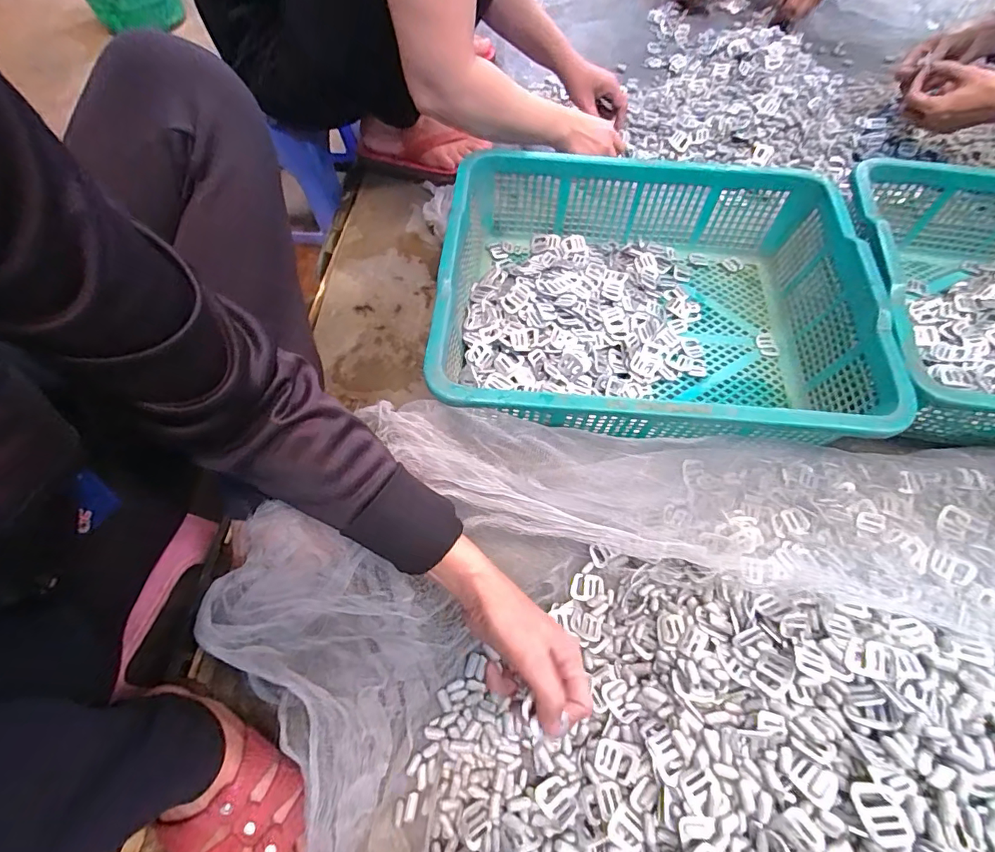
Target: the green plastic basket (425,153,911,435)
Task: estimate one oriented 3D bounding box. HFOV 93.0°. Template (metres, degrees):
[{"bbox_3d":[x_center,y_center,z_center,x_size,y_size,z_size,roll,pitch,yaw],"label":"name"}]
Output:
[{"bbox_3d":[0.178,-0.150,0.560,0.467,0.118,0.359,3,62,2],"label":"green plastic basket"}]

